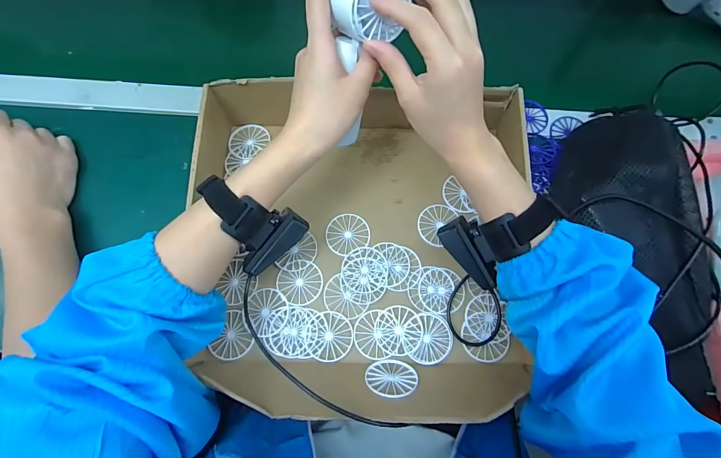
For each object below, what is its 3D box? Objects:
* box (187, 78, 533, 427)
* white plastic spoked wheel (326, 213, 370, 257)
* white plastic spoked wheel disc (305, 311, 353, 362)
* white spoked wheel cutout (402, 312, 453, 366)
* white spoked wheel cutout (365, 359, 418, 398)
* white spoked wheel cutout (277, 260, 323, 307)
[{"bbox_3d":[0.000,0.007,0.384,0.333,0.086,0.352,0,74,-1],"label":"box"},{"bbox_3d":[-0.015,0.004,0.415,0.048,0.005,0.046,0,74,-1],"label":"white plastic spoked wheel"},{"bbox_3d":[-0.033,0.113,0.379,0.048,0.005,0.049,0,74,-1],"label":"white plastic spoked wheel disc"},{"bbox_3d":[0.070,0.115,0.379,0.050,0.004,0.050,6,74,0],"label":"white spoked wheel cutout"},{"bbox_3d":[0.031,0.145,0.353,0.049,0.048,0.004,0,107,-6],"label":"white spoked wheel cutout"},{"bbox_3d":[-0.067,0.059,0.397,0.048,0.006,0.049,0,74,-1],"label":"white spoked wheel cutout"}]

